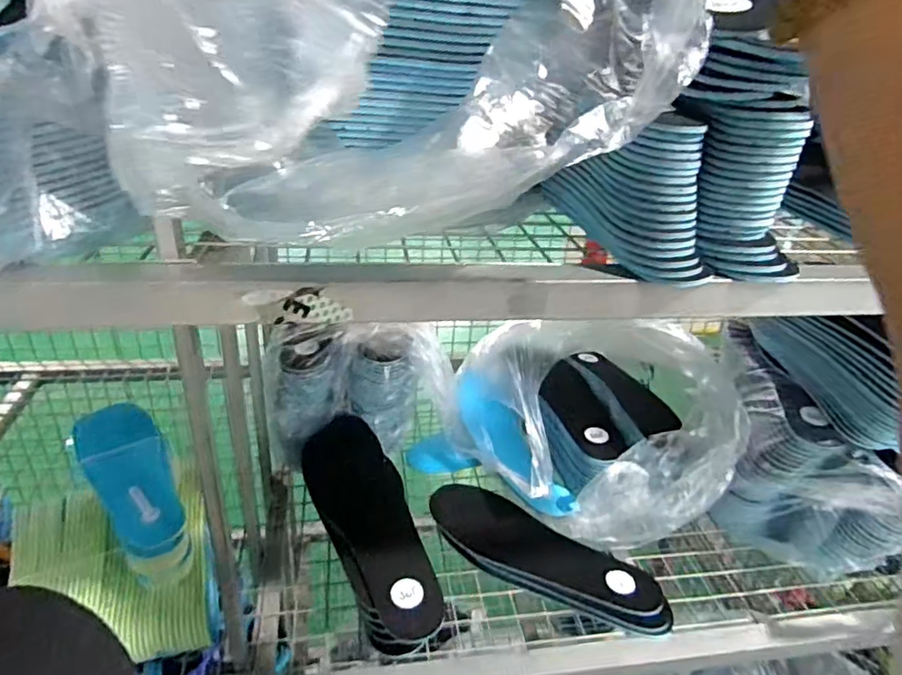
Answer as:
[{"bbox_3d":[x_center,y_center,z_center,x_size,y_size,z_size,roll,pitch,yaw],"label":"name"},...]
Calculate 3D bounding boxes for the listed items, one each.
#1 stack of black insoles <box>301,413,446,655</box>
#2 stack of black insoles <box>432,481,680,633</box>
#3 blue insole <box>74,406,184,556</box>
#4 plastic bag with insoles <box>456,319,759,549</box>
[{"bbox_3d":[-0.083,0.168,0.590,0.077,0.061,0.272,-10,45,-25],"label":"stack of black insoles"},{"bbox_3d":[0.095,0.226,0.627,0.257,0.027,0.079,19,32,26],"label":"stack of black insoles"},{"bbox_3d":[-0.277,0.112,0.520,0.061,0.025,0.163,-17,51,-34],"label":"blue insole"},{"bbox_3d":[0.156,0.075,0.724,0.293,0.190,0.266,5,28,1],"label":"plastic bag with insoles"}]

